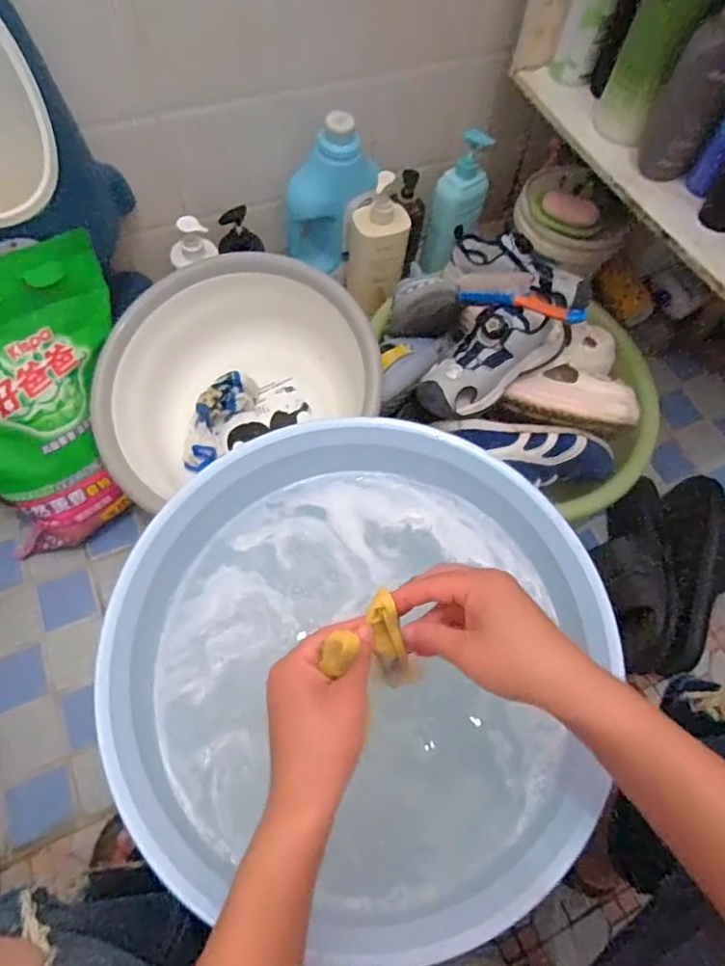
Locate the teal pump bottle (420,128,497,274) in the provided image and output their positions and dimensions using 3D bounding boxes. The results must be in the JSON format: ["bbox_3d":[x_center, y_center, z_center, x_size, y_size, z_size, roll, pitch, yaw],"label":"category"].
[{"bbox_3d":[0.146,-0.433,0.865,0.066,0.207,0.056,37,42,15],"label":"teal pump bottle"}]

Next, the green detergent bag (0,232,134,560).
[{"bbox_3d":[-0.371,-0.086,0.658,0.268,0.328,0.070,-34,29,-24],"label":"green detergent bag"}]

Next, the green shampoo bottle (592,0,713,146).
[{"bbox_3d":[0.336,-0.507,0.610,0.069,0.231,0.072,15,62,5],"label":"green shampoo bottle"}]

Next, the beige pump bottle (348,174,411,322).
[{"bbox_3d":[0.021,-0.343,0.828,0.085,0.228,0.061,6,45,-4],"label":"beige pump bottle"}]

